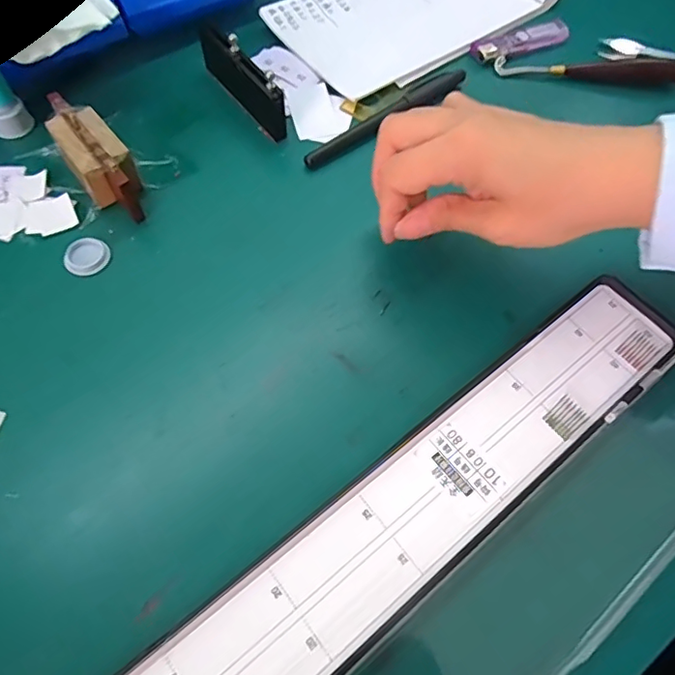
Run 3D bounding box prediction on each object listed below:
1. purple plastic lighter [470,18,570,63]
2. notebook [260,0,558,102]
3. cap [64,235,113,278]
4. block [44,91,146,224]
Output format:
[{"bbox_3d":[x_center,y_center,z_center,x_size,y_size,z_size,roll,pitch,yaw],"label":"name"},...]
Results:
[{"bbox_3d":[0.138,-0.223,0.404,0.077,0.012,0.025,-24,65,-14],"label":"purple plastic lighter"},{"bbox_3d":[0.063,-0.258,0.419,0.214,0.011,0.116,-36,68,-19],"label":"notebook"},{"bbox_3d":[-0.142,-0.046,0.307,0.025,0.004,0.024,1,62,-1],"label":"cap"},{"bbox_3d":[-0.144,-0.107,0.323,0.032,0.034,0.089,-31,67,-17],"label":"block"}]

